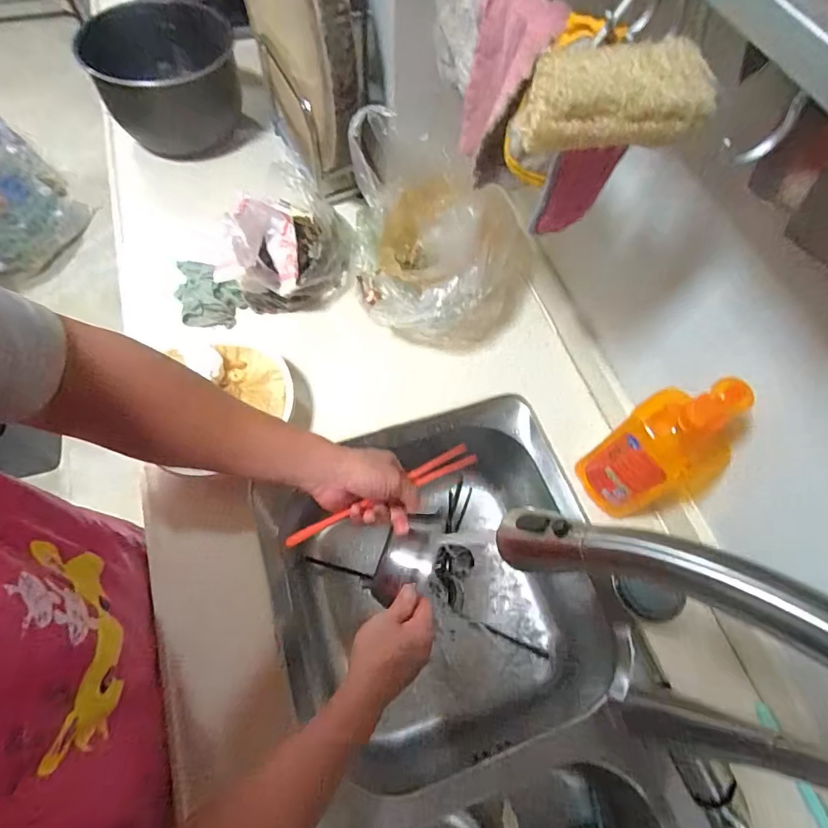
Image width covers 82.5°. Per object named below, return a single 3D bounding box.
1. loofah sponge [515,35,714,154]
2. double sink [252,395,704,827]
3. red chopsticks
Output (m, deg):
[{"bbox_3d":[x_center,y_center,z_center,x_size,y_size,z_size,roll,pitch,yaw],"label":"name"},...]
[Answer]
[{"bbox_3d":[0.122,-0.192,0.291,0.101,0.052,0.040,0,62,-3],"label":"loofah sponge"},{"bbox_3d":[0.128,0.446,0.574,0.425,0.212,0.787,-16,64,-11],"label":"double sink"},{"bbox_3d":[-0.030,0.091,0.538,0.246,0.016,0.029,-23,65,-26],"label":"red chopsticks"}]

